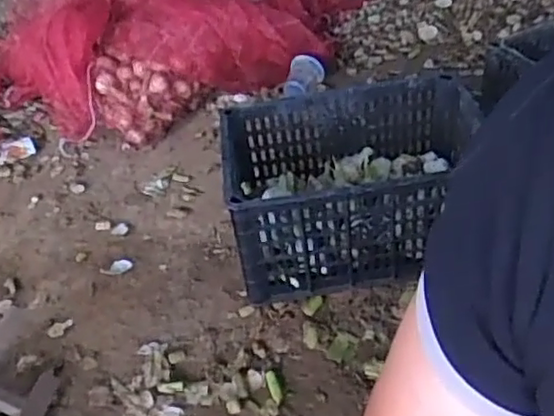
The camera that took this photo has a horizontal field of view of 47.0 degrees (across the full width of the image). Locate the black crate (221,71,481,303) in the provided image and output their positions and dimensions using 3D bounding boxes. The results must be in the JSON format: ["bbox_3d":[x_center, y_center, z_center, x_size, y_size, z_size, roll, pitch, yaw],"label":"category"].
[{"bbox_3d":[0.131,-0.038,1.107,0.409,0.268,0.306,-10,37,1],"label":"black crate"}]

